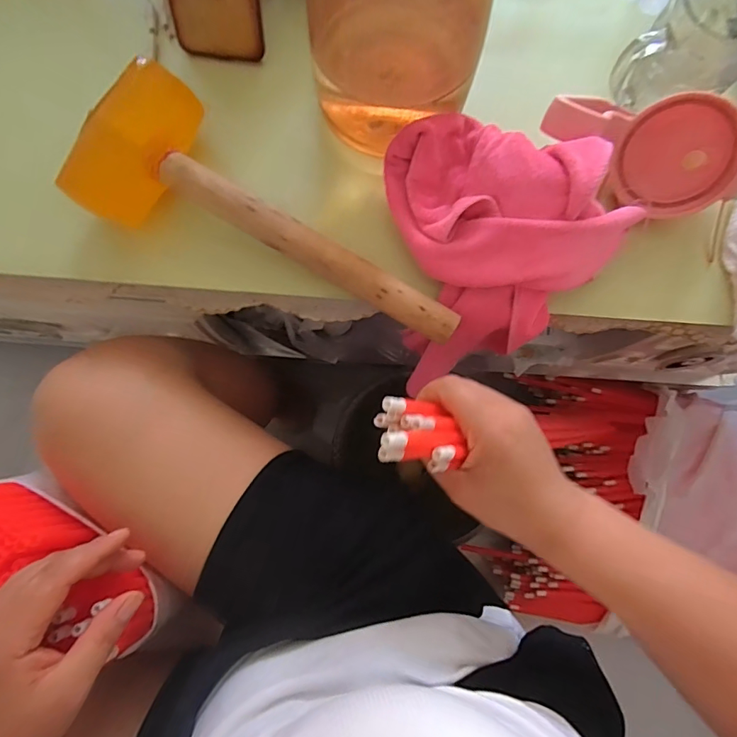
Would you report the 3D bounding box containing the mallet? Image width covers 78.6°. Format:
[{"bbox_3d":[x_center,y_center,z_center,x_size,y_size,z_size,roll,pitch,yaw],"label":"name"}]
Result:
[{"bbox_3d":[-0.062,-0.121,0.332,0.303,0.055,0.104,25,80,3],"label":"mallet"}]

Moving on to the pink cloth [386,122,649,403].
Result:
[{"bbox_3d":[0.110,-0.106,0.363,0.171,0.138,0.173,-14,81,-4],"label":"pink cloth"}]

